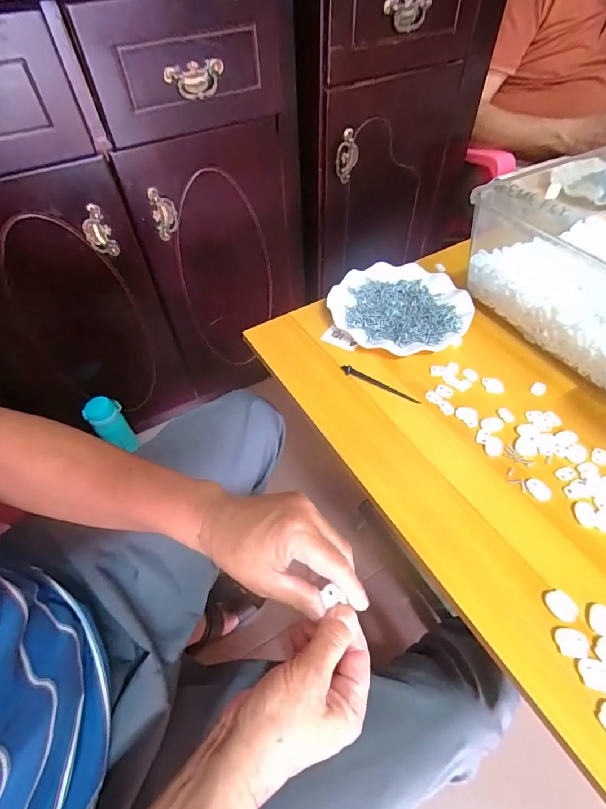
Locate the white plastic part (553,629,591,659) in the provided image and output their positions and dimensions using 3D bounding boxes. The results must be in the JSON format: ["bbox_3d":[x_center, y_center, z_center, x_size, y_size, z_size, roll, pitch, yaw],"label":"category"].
[{"bbox_3d":[0.209,0.184,0.313,0.022,0.004,0.020,1,51,3],"label":"white plastic part"}]

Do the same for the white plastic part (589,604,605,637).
[{"bbox_3d":[0.241,0.172,0.322,0.022,0.004,0.023,17,54,14],"label":"white plastic part"}]

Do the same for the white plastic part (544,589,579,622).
[{"bbox_3d":[0.211,0.163,0.329,0.021,0.004,0.024,-30,56,-20],"label":"white plastic part"}]

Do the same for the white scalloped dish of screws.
[{"bbox_3d":[0.131,-0.133,0.560,0.170,0.025,0.180,-1,51,1],"label":"white scalloped dish of screws"}]

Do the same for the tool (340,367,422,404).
[{"bbox_3d":[0.093,-0.025,0.491,0.102,0.007,0.012,24,56,19],"label":"tool"}]

